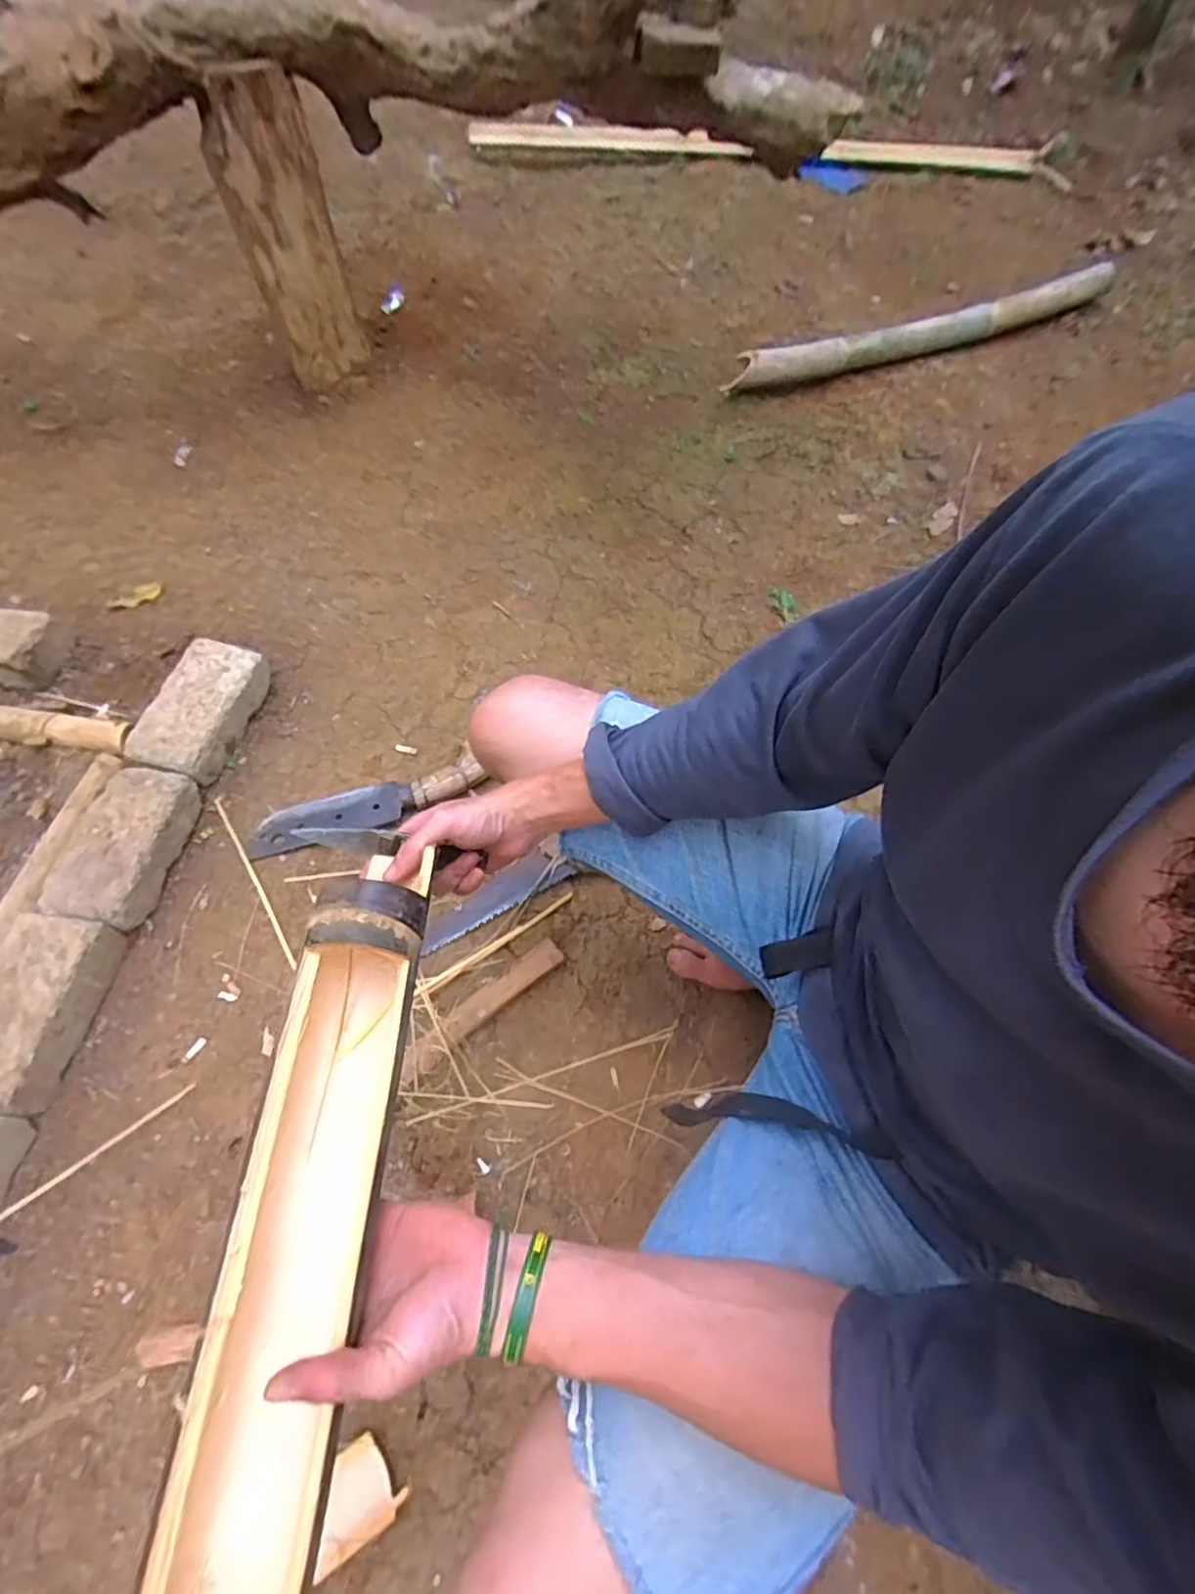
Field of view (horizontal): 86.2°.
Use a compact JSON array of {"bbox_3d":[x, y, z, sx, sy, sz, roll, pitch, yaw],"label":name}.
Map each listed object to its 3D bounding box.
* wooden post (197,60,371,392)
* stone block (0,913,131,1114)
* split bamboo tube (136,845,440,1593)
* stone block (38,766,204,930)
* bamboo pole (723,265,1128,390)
[{"bbox_3d":[-0.559,-1.009,1.169,0.170,0.430,0.138,-20,66,-11],"label":"wooden post"},{"bbox_3d":[-0.660,0.245,0.741,0.125,0.058,0.206,7,62,5],"label":"stone block"},{"bbox_3d":[-0.171,0.274,0.371,0.077,0.096,0.501,2,63,2],"label":"split bamboo tube"},{"bbox_3d":[-0.615,0.066,0.841,0.114,0.069,0.207,7,62,4],"label":"stone block"},{"bbox_3d":[0.765,-1.048,1.396,1.055,0.081,0.105,-26,64,-12],"label":"bamboo pole"}]

